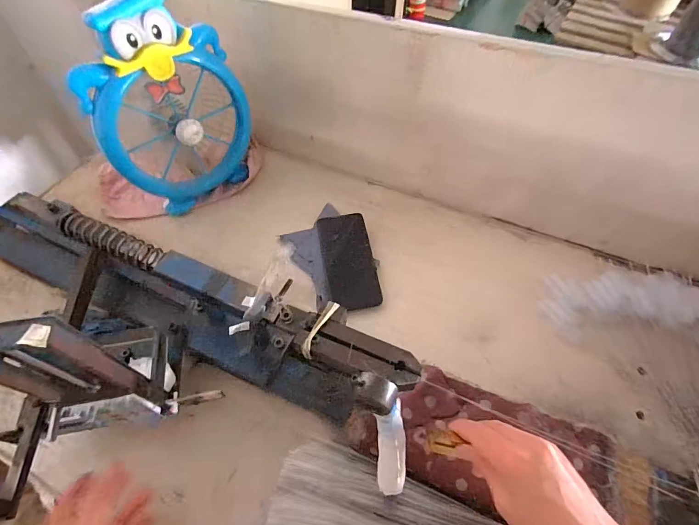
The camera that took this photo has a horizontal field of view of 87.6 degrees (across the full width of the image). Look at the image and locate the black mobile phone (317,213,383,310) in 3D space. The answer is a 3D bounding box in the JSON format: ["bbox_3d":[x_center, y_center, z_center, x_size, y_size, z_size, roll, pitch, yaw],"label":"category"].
[{"bbox_3d":[0.000,-0.003,0.561,0.076,0.014,0.154,-11,68,-8],"label":"black mobile phone"}]

